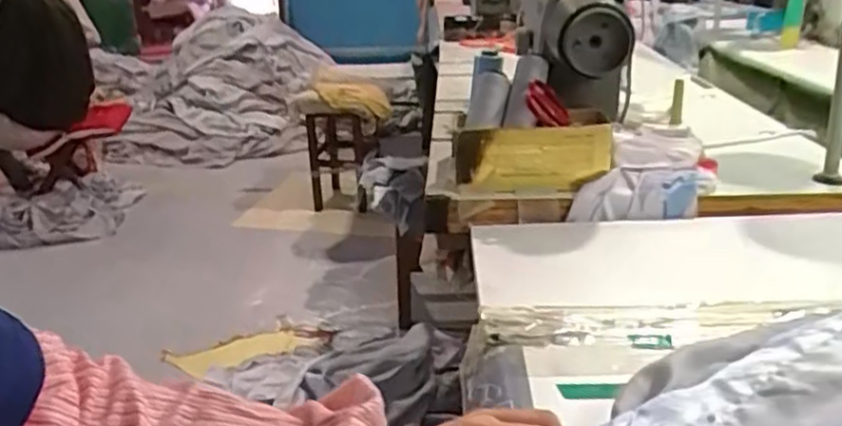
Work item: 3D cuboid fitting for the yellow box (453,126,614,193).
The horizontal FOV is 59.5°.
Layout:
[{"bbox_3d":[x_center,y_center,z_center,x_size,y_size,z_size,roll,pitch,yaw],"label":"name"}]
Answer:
[{"bbox_3d":[0.127,-0.064,0.843,0.174,0.073,0.031,2,21,8],"label":"yellow box"}]

